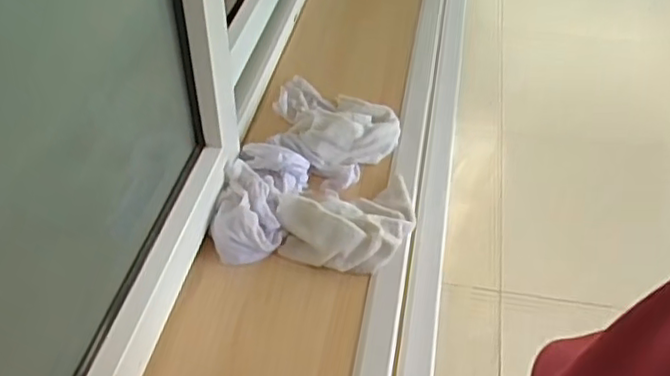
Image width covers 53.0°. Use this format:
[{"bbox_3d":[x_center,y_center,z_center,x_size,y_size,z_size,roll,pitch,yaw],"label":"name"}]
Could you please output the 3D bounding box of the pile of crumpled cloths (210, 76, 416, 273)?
[{"bbox_3d":[-0.006,-0.032,0.729,0.186,0.043,0.295,6,44,7],"label":"pile of crumpled cloths"}]

